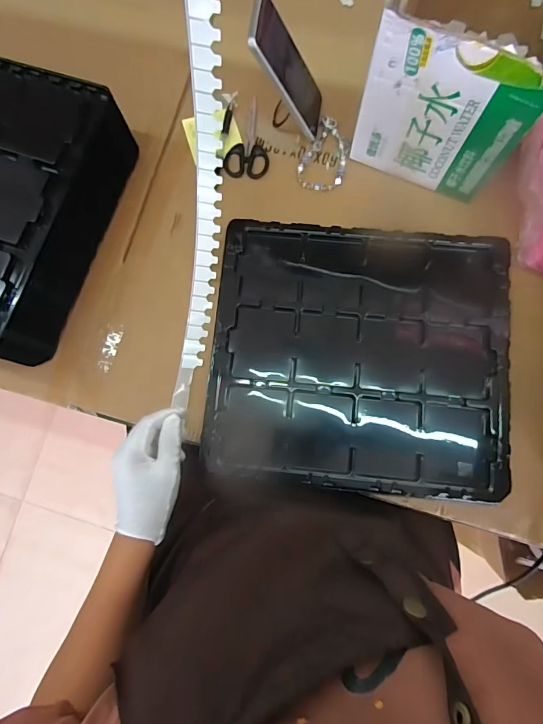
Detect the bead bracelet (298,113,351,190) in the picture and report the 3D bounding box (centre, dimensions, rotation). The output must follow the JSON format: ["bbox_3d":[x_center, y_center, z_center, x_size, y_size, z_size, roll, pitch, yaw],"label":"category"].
[{"bbox_3d":[0.079,-0.295,0.577,0.064,0.009,0.113,19,81,3],"label":"bead bracelet"}]

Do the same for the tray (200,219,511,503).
[{"bbox_3d":[0.110,-0.011,0.516,0.367,0.017,0.332,6,81,1],"label":"tray"}]

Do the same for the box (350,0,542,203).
[{"bbox_3d":[0.220,-0.337,0.481,0.186,0.204,0.155,27,83,5],"label":"box"}]

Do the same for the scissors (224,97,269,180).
[{"bbox_3d":[-0.033,-0.324,0.588,0.063,0.006,0.122,4,80,1],"label":"scissors"}]

